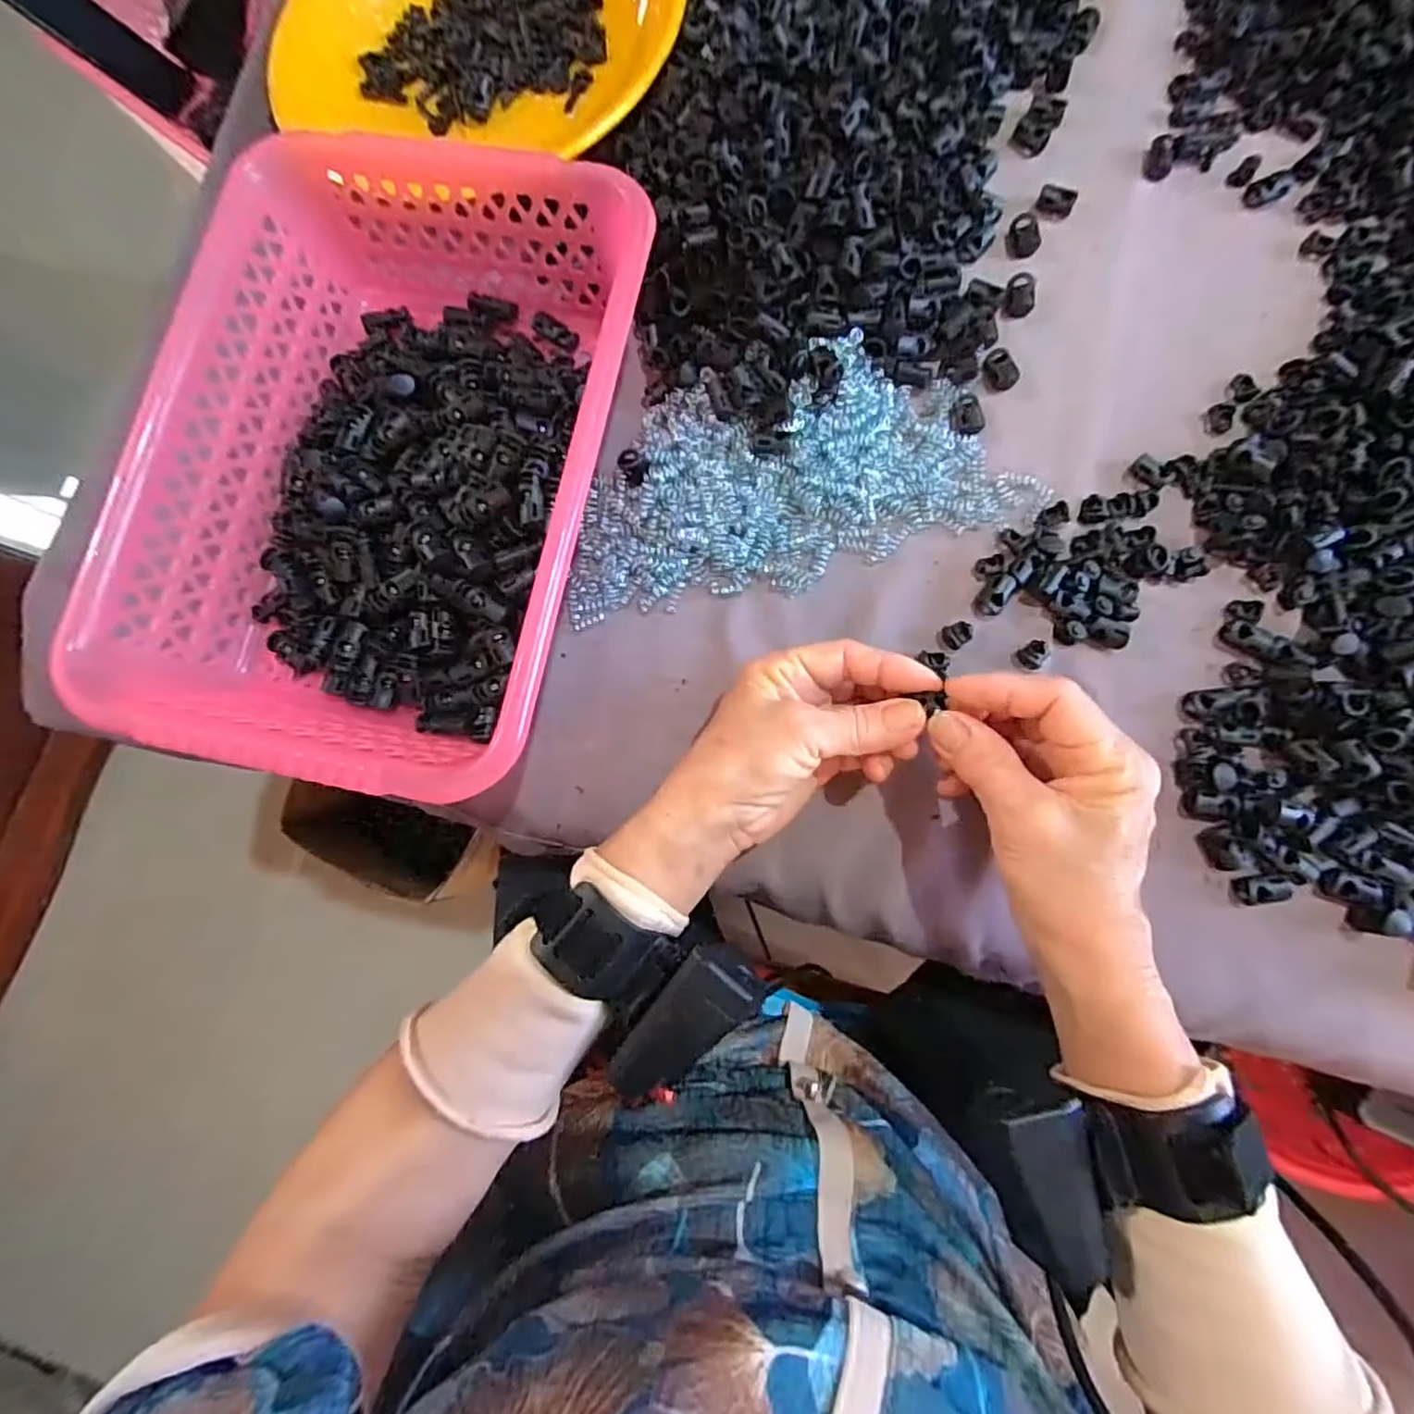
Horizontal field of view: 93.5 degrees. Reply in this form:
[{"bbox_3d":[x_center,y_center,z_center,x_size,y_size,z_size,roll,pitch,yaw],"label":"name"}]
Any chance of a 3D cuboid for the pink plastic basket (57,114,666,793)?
[{"bbox_3d":[-0.152,-0.119,0.331,0.209,0.078,0.299,12,83,6],"label":"pink plastic basket"}]

